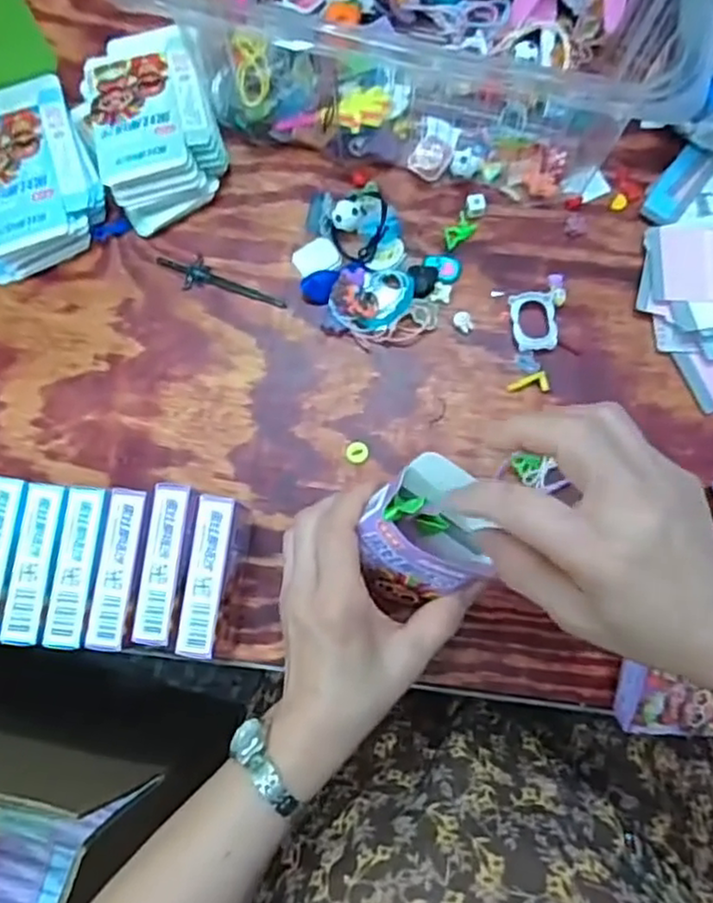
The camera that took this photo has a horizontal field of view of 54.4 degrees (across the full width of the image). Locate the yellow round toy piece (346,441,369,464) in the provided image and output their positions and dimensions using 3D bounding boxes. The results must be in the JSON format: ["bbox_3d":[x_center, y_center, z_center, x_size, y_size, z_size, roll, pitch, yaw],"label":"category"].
[{"bbox_3d":[0.001,0.001,0.483,0.015,0.004,0.015,0,78,0],"label":"yellow round toy piece"}]

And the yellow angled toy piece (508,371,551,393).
[{"bbox_3d":[0.124,-0.045,0.495,0.030,0.006,0.016,-21,79,-4],"label":"yellow angled toy piece"}]

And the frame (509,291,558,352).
[{"bbox_3d":[0.129,-0.094,0.505,0.031,0.008,0.043,-7,76,0],"label":"frame"}]

